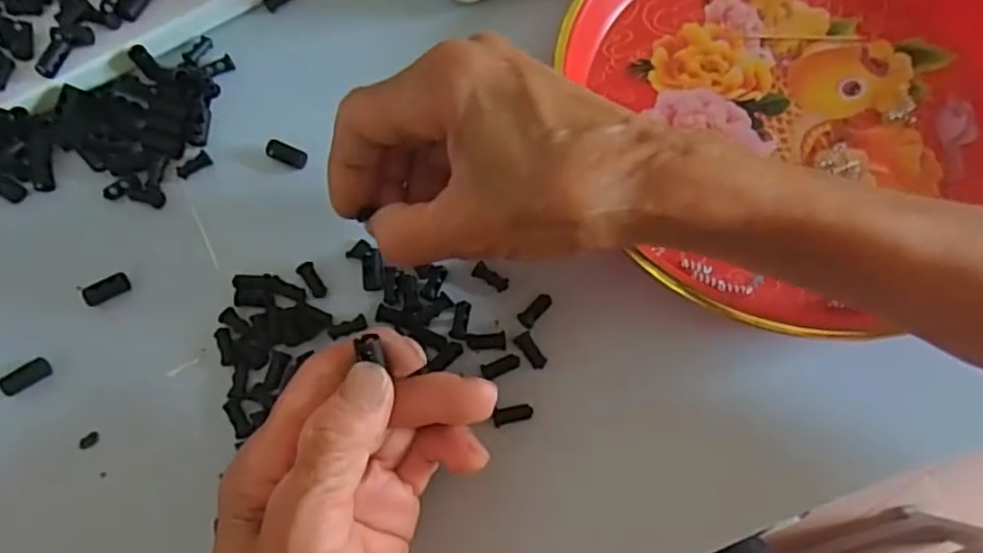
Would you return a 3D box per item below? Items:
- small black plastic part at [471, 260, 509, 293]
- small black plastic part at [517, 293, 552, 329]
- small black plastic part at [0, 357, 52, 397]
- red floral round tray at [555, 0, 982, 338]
[{"bbox_3d":[0.000,0.000,0.302,0.017,0.004,0.007,33,76,12],"label":"small black plastic part"},{"bbox_3d":[0.019,0.015,0.297,0.008,0.004,0.017,38,77,13],"label":"small black plastic part"},{"bbox_3d":[-0.196,0.042,0.287,0.018,0.008,0.008,-34,74,-9],"label":"small black plastic part"},{"bbox_3d":[0.144,-0.088,0.314,0.199,0.027,0.214,-1,71,2],"label":"red floral round tray"}]

